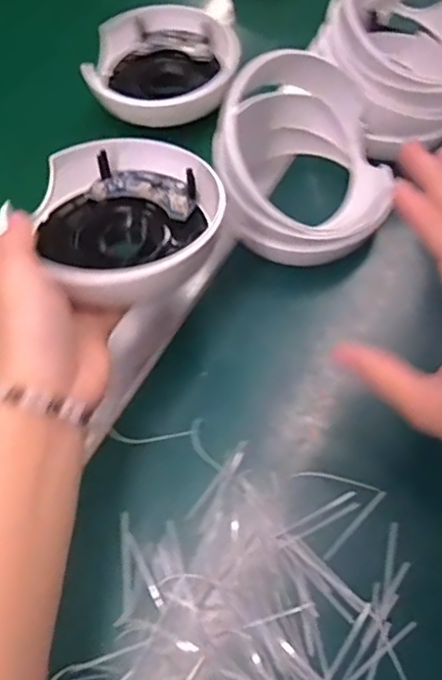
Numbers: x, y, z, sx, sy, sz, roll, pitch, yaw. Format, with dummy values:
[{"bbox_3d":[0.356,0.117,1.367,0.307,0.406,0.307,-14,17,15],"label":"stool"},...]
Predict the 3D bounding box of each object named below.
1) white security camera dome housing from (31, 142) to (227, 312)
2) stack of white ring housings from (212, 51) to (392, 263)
[{"bbox_3d":[-0.055,-0.068,0.345,0.097,0.036,0.090,-1,61,2],"label":"white security camera dome housing"},{"bbox_3d":[0.050,-0.116,0.393,0.097,0.090,0.113,1,61,4],"label":"stack of white ring housings"}]

